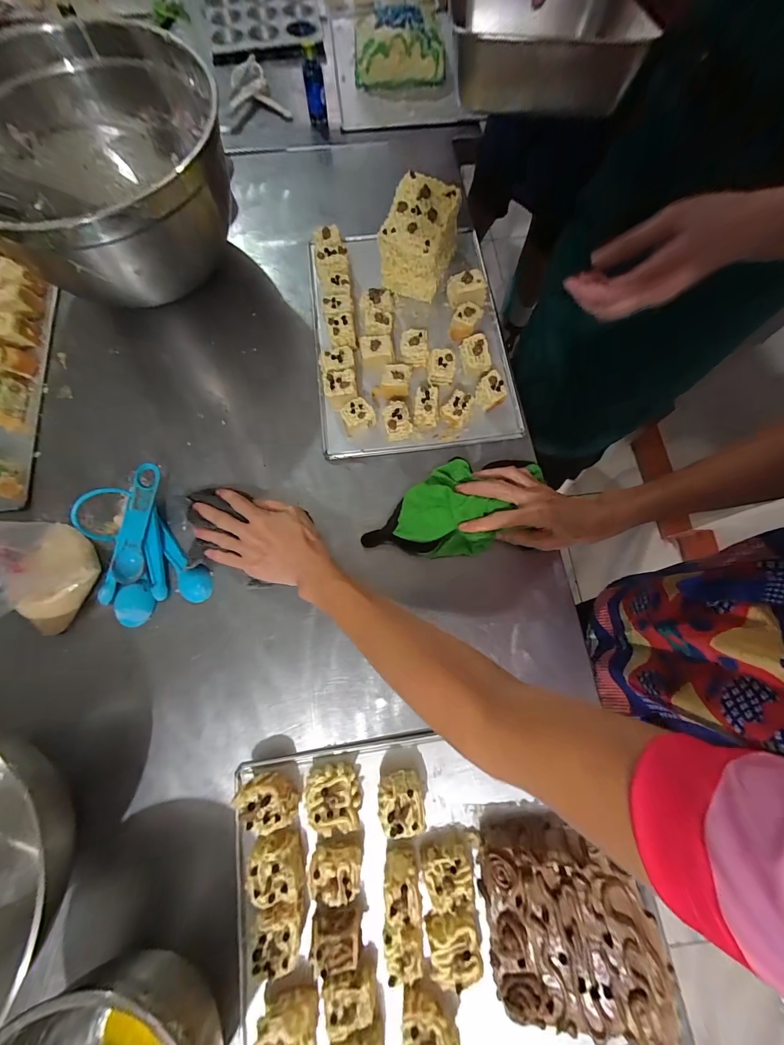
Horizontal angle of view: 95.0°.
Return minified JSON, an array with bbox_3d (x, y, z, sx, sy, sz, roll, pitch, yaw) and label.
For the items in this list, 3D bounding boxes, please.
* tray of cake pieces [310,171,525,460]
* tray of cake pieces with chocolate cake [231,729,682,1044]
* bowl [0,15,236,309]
[{"bbox_3d":[0.024,-0.273,0.456,0.250,0.081,0.356,-6,74,-2],"label":"tray of cake pieces"},{"bbox_3d":[0.035,0.321,0.296,0.330,0.052,0.248,-9,74,-3],"label":"tray of cake pieces with chocolate cake"},{"bbox_3d":[-0.325,-0.390,0.437,0.272,0.171,0.282,-1,73,4],"label":"bowl"}]

